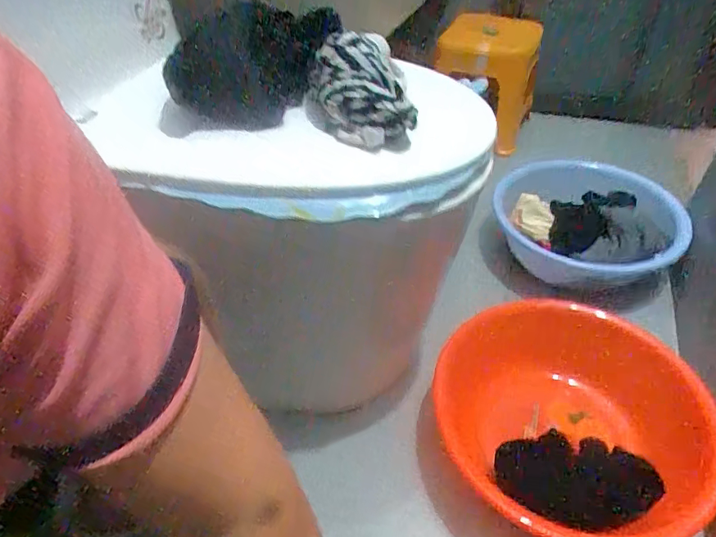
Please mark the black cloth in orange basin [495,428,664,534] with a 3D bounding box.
[{"bbox_3d":[0.271,0.273,0.599,0.176,0.067,0.099,6,42,7],"label":"black cloth in orange basin"}]

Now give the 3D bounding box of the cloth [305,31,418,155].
[{"bbox_3d":[0.002,-0.188,0.505,0.099,0.083,0.127,-8,42,-9],"label":"cloth"}]

